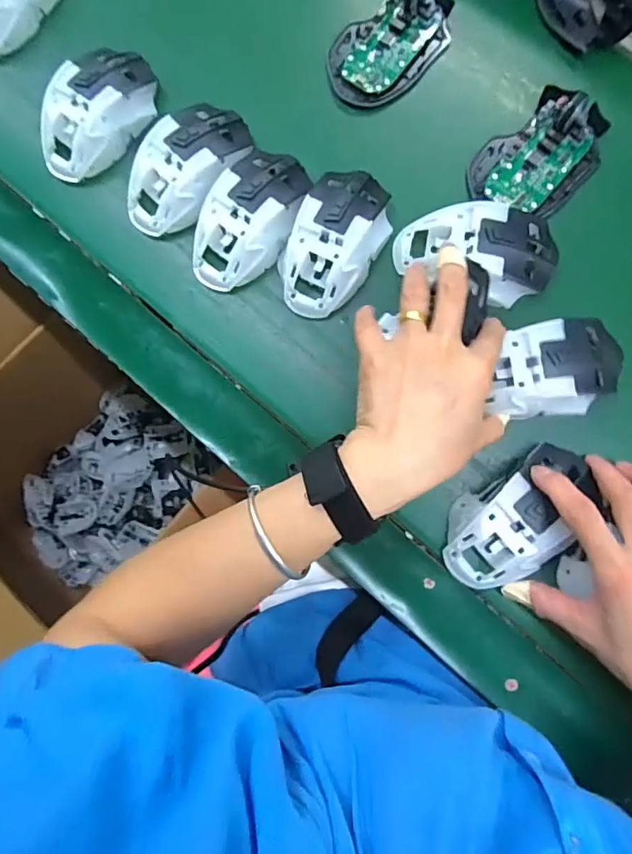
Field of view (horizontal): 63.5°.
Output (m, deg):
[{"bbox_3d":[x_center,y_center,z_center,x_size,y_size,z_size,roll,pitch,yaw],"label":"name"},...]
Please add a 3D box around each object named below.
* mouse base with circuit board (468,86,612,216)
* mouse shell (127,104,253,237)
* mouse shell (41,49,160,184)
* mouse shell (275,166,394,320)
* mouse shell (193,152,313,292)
[{"bbox_3d":[0.172,-0.211,0.387,0.082,0.024,0.098,30,86,7],"label":"mouse base with circuit board"},{"bbox_3d":[-0.104,-0.206,0.403,0.064,0.037,0.115,44,88,8],"label":"mouse shell"},{"bbox_3d":[-0.176,-0.255,0.415,0.067,0.040,0.118,35,87,8],"label":"mouse shell"},{"bbox_3d":[0.016,-0.141,0.387,0.065,0.036,0.117,28,86,7],"label":"mouse shell"},{"bbox_3d":[-0.050,-0.160,0.393,0.060,0.038,0.114,32,86,7],"label":"mouse shell"}]

